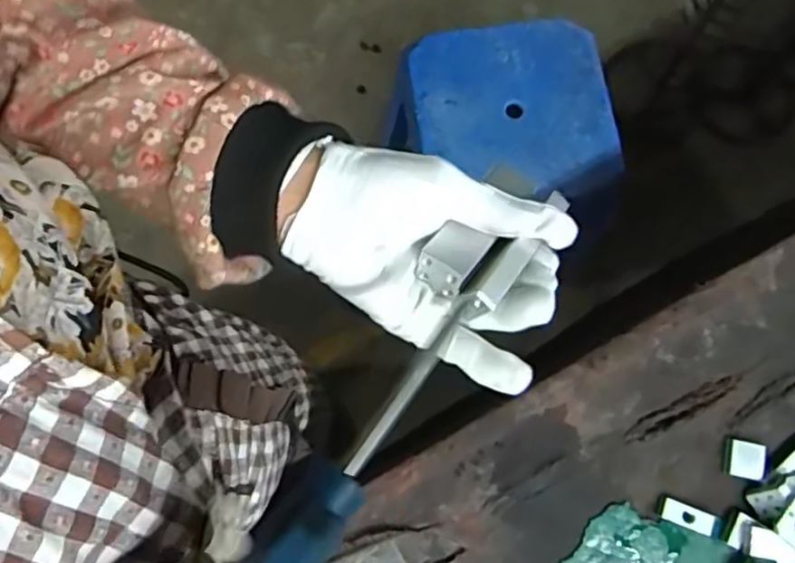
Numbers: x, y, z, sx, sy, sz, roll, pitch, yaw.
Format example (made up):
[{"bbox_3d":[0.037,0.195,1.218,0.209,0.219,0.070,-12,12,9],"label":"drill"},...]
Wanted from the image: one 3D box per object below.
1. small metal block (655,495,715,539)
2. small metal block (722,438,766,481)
[{"bbox_3d":[0.214,0.173,0.477,0.042,0.010,0.017,23,77,4],"label":"small metal block"},{"bbox_3d":[0.261,0.134,0.486,0.029,0.005,0.027,14,77,2],"label":"small metal block"}]

